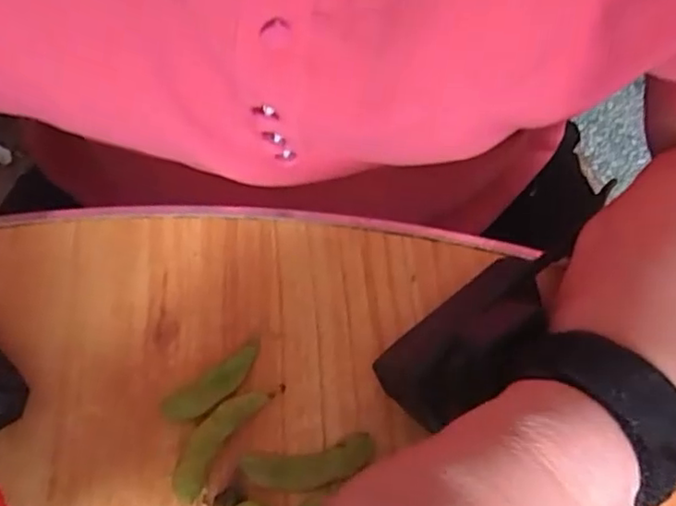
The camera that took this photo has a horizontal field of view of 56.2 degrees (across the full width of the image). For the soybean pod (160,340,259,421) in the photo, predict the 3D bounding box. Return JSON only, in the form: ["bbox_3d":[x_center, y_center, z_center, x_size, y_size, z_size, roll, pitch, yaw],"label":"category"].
[{"bbox_3d":[-0.049,0.053,0.255,0.044,0.006,0.015,-37,70,-17],"label":"soybean pod"}]

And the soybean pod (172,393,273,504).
[{"bbox_3d":[-0.047,0.072,0.245,0.016,0.007,0.048,33,69,14],"label":"soybean pod"}]

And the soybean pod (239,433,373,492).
[{"bbox_3d":[-0.011,0.081,0.239,0.049,0.010,0.017,-8,65,-5],"label":"soybean pod"}]

